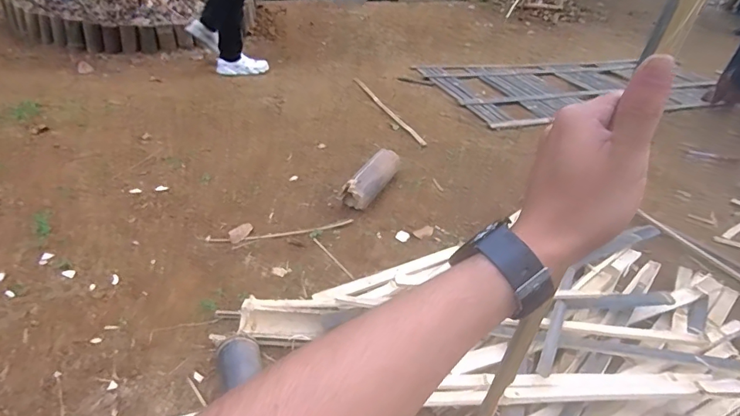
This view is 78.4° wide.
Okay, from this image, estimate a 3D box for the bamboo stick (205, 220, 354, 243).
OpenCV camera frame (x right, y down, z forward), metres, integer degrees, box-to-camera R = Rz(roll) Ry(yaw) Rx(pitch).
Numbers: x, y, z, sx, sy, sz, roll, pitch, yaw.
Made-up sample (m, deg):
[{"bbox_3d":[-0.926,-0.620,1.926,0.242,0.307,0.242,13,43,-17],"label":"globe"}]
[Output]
[{"bbox_3d":[-0.276,0.080,1.449,0.462,0.014,0.042,-6,38,-18],"label":"bamboo stick"}]

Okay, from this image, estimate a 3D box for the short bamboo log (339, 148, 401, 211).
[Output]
[{"bbox_3d":[0.007,-0.104,1.654,0.108,0.111,0.335,21,38,18],"label":"short bamboo log"}]

